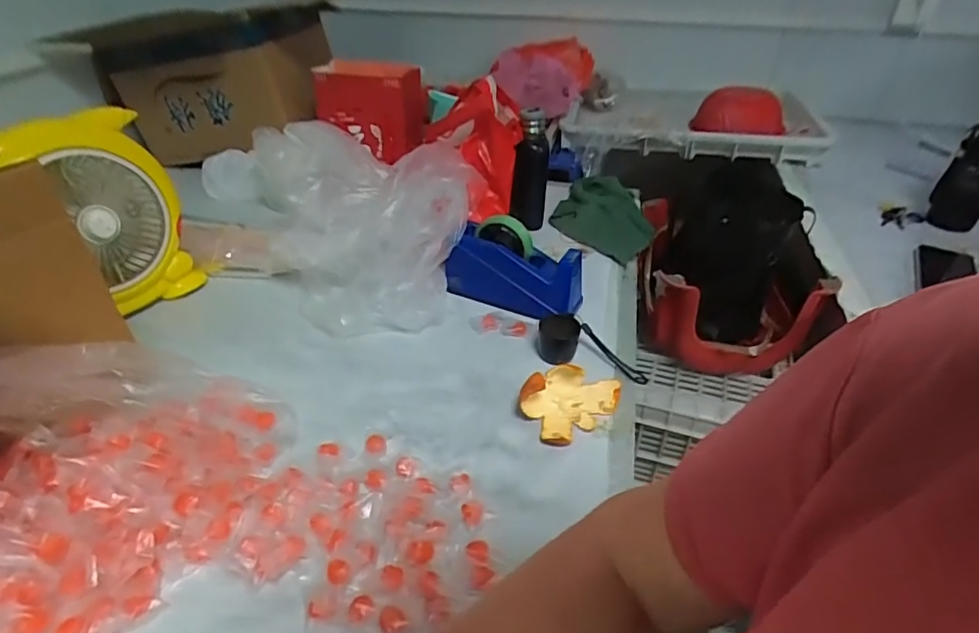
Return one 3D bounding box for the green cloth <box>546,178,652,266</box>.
[{"bbox_3d":[0.210,-0.189,1.001,0.184,0.070,0.202,19,40,22],"label":"green cloth"}]

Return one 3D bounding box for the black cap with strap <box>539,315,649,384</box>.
[{"bbox_3d":[0.134,0.042,0.705,0.150,0.059,0.069,19,37,-2],"label":"black cap with strap"}]

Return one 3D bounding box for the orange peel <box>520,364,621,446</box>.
[{"bbox_3d":[0.097,0.092,0.617,0.116,0.053,0.068,-21,42,-27],"label":"orange peel"}]

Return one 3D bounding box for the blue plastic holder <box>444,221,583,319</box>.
[{"bbox_3d":[0.036,-0.062,0.773,0.195,0.113,0.060,15,38,17],"label":"blue plastic holder"}]

